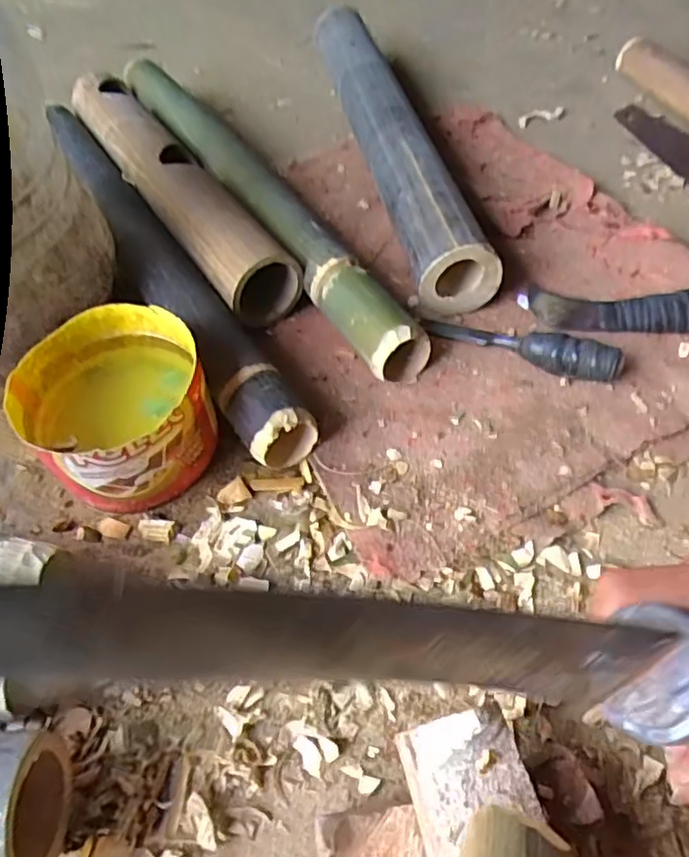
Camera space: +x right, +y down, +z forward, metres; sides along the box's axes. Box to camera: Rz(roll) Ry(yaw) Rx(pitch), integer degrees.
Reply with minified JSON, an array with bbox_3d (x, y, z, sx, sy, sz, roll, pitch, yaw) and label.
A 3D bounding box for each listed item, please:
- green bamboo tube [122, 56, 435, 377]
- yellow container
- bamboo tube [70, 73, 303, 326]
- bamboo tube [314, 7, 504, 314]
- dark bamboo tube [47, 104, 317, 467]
[{"bbox_3d":[-0.114,-0.277,0.759,0.059,0.062,0.646,-29,58,-15],"label":"green bamboo tube"},{"bbox_3d":[-0.190,-0.017,0.556,0.146,0.094,0.151,-2,55,3],"label":"yellow container"},{"bbox_3d":[-0.208,-0.300,0.761,0.081,0.073,0.493,-29,58,-16],"label":"bamboo tube"},{"bbox_3d":[0.052,-0.381,0.809,0.082,0.085,0.622,-12,55,-4],"label":"bamboo tube"},{"bbox_3d":[-0.220,-0.199,0.696,0.079,0.085,0.639,-31,58,-17],"label":"dark bamboo tube"}]

